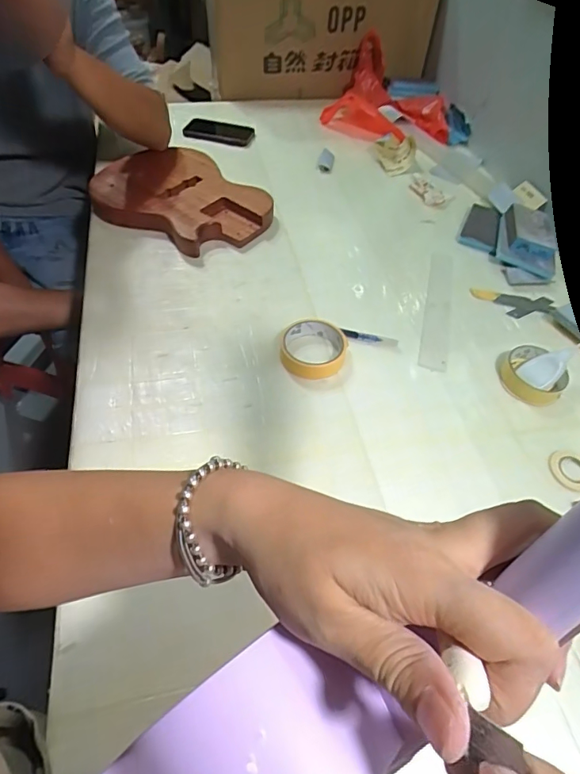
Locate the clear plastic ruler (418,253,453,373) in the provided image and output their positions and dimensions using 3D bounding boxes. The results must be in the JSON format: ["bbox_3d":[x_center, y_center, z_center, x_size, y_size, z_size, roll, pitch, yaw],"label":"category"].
[{"bbox_3d":[0.218,-0.119,0.680,0.038,0.005,0.248,17,53,3],"label":"clear plastic ruler"}]

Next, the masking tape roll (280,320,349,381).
[{"bbox_3d":[0.030,-0.050,0.600,0.083,0.021,0.090,2,53,-3],"label":"masking tape roll"}]

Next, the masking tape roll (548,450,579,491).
[{"bbox_3d":[0.325,0.096,0.533,0.049,0.004,0.050,2,53,-3],"label":"masking tape roll"}]

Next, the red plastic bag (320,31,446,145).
[{"bbox_3d":[0.221,-0.617,0.974,0.255,0.102,0.264,17,54,8],"label":"red plastic bag"}]

